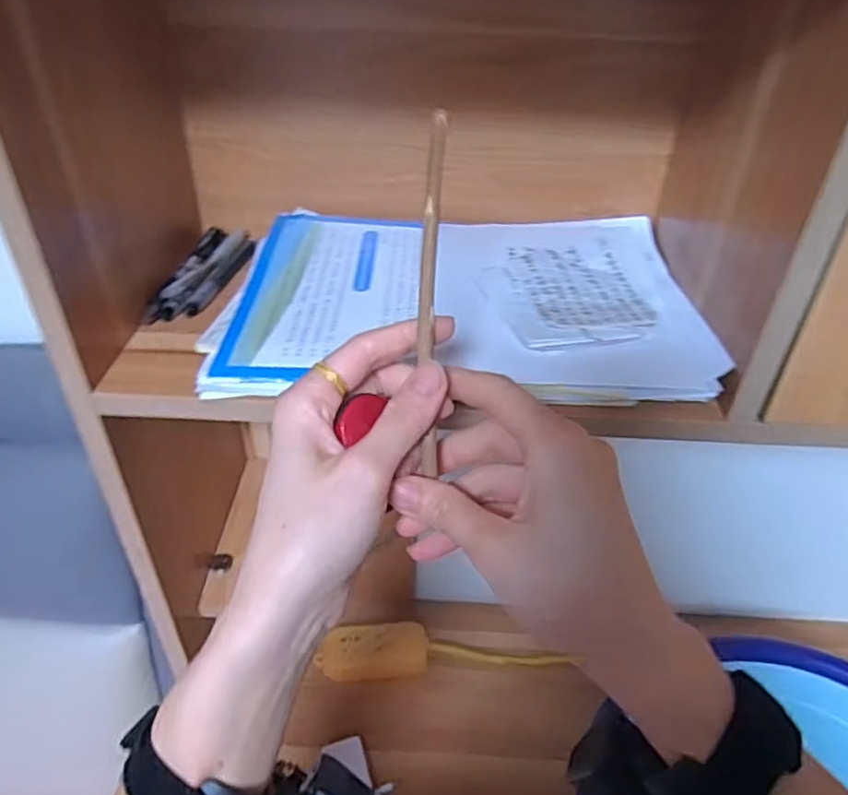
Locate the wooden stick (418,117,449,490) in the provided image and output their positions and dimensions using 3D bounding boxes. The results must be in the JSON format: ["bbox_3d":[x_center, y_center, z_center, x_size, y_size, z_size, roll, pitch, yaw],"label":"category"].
[{"bbox_3d":[0.003,-0.048,0.298,0.009,0.161,0.006,2,-1,1],"label":"wooden stick"}]

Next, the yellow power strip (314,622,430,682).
[{"bbox_3d":[-0.061,0.304,0.810,0.130,0.027,0.057,-2,38,-4],"label":"yellow power strip"}]

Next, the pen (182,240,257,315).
[{"bbox_3d":[-0.150,-0.091,0.497,0.013,0.007,0.105,8,38,9],"label":"pen"}]

